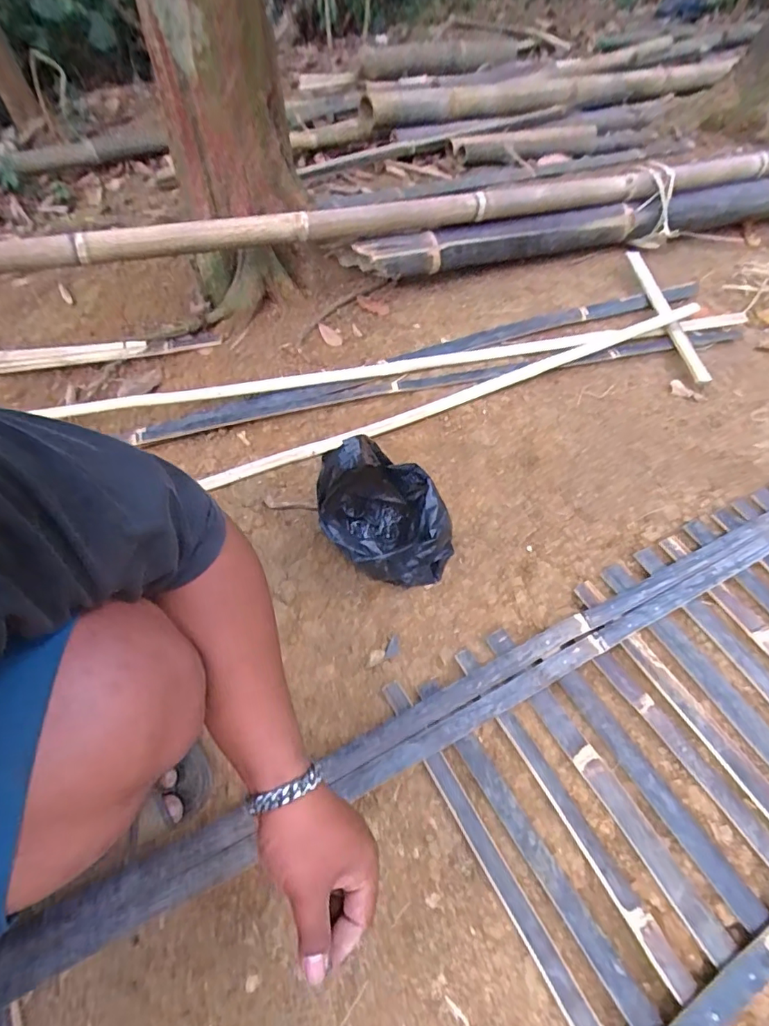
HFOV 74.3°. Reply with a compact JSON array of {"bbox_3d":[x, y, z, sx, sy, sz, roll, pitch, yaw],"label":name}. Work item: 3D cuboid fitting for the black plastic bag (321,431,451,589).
[{"bbox_3d":[0.005,-0.004,0.654,0.166,0.223,0.140,-13,58,-11],"label":"black plastic bag"}]

